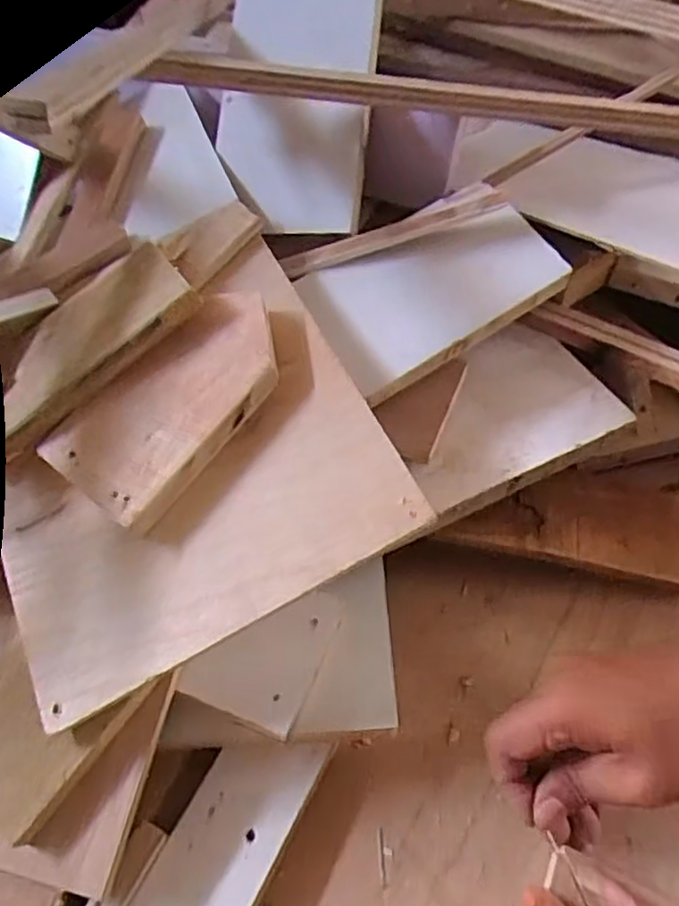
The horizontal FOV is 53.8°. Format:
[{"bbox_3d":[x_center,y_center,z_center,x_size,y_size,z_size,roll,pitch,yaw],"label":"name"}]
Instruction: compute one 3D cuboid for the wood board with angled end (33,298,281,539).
[{"bbox_3d":[-0.087,-0.030,0.365,0.076,0.013,0.140,40,78,18],"label":"wood board with angled end"}]

